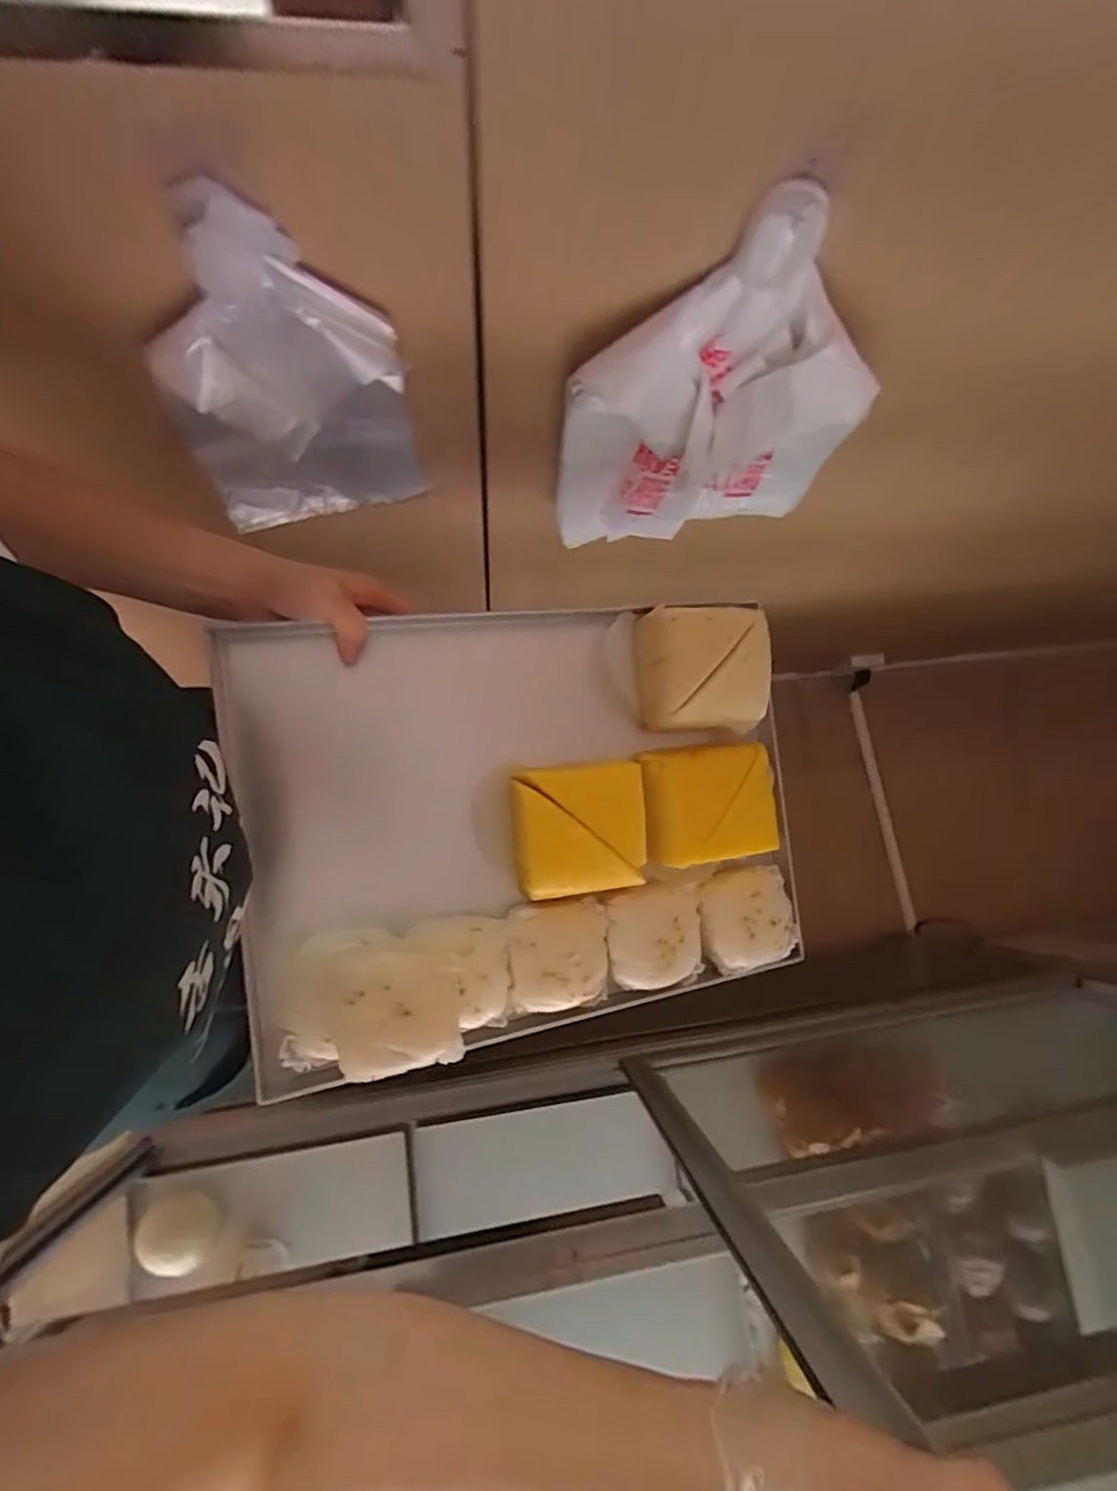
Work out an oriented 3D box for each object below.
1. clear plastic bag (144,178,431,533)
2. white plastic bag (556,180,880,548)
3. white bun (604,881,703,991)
[{"bbox_3d":[-0.209,-0.259,0.444,0.183,0.247,0.047,-17,80,-3],"label":"clear plastic bag"},{"bbox_3d":[0.132,-0.281,0.511,0.252,0.320,0.060,5,79,1],"label":"white plastic bag"},{"bbox_3d":[0.080,0.160,0.491,0.078,0.031,0.082,0,79,0],"label":"white bun"}]

